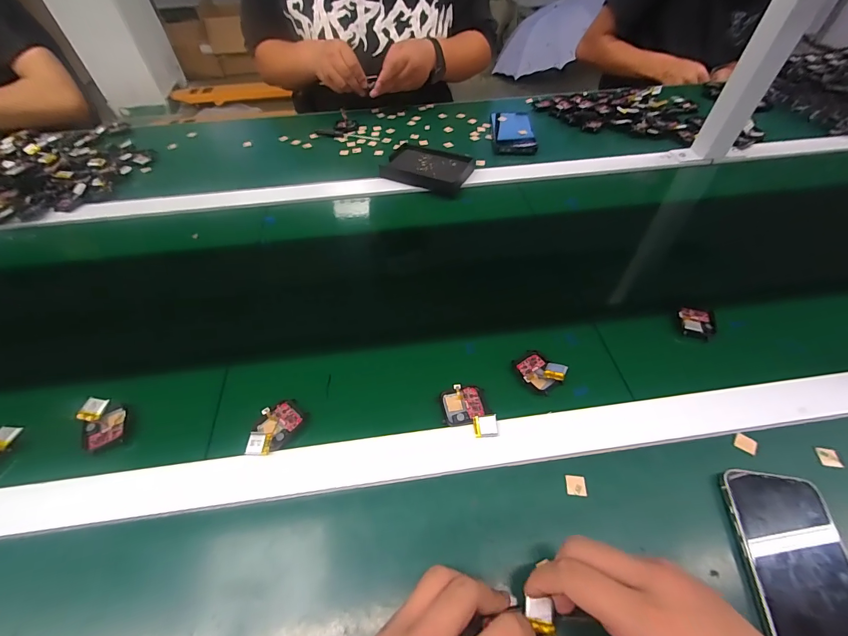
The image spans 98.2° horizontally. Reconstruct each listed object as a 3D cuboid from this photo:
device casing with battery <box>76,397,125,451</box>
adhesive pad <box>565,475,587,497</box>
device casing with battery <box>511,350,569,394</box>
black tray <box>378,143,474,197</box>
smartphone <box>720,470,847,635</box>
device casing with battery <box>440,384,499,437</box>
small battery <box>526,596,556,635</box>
[{"bbox_3d":[-0.303,0.099,0.348,0.034,0.007,0.051,-24,70,-25],"label":"device casing with battery"},{"bbox_3d":[0.129,0.142,0.310,0.015,0.004,0.016,1,52,3],"label":"adhesive pad"},{"bbox_3d":[0.117,0.054,0.374,0.036,0.019,0.047,-37,60,-24],"label":"device casing with battery"},{"bbox_3d":[0.007,-0.255,0.626,0.138,0.022,0.104,21,56,17],"label":"black tray"},{"bbox_3d":[0.275,0.187,0.263,0.074,0.014,0.137,5,53,6],"label":"smartphone"},{"bbox_3d":[0.041,0.089,0.349,0.046,0.018,0.052,-5,52,-2],"label":"device casing with battery"},{"bbox_3d":[0.078,0.200,0.246,0.017,0.005,0.018,0,51,1],"label":"small battery"}]

